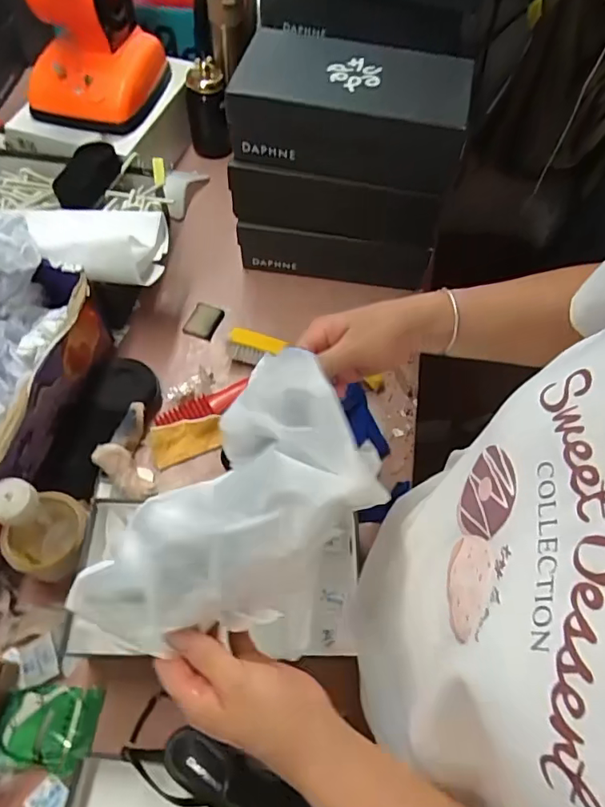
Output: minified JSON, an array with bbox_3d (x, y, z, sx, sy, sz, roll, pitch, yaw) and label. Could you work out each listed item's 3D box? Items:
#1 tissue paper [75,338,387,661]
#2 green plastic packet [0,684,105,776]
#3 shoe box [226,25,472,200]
[{"bbox_3d":[-0.044,0.078,0.367,0.131,0.077,0.224,36,64,16],"label":"tissue paper"},{"bbox_3d":[-0.262,0.332,0.528,0.094,0.009,0.075,7,60,1],"label":"green plastic packet"},{"bbox_3d":[0.060,-0.383,0.681,0.293,0.113,0.150,6,60,0],"label":"shoe box"}]

